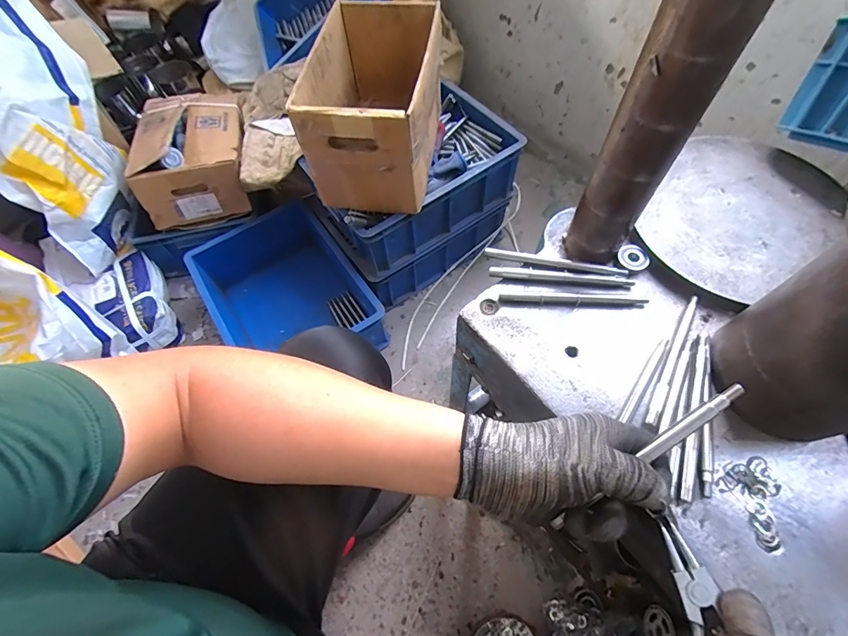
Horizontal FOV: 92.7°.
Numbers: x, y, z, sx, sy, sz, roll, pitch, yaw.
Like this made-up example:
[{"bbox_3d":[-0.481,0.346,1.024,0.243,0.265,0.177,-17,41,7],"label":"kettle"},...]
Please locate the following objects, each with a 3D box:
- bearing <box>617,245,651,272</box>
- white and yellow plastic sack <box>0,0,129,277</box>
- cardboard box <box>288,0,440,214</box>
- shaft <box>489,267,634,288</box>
[{"bbox_3d":[0.247,-0.069,0.479,0.034,0.013,0.030,36,69,19],"label":"bearing"},{"bbox_3d":[-0.772,-0.375,0.844,0.309,0.402,0.289,38,70,20],"label":"white and yellow plastic sack"},{"bbox_3d":[-0.078,-0.394,0.739,0.195,0.198,0.344,6,62,6],"label":"cardboard box"},{"bbox_3d":[0.159,-0.048,0.473,0.161,0.011,0.011,4,62,5],"label":"shaft"}]

